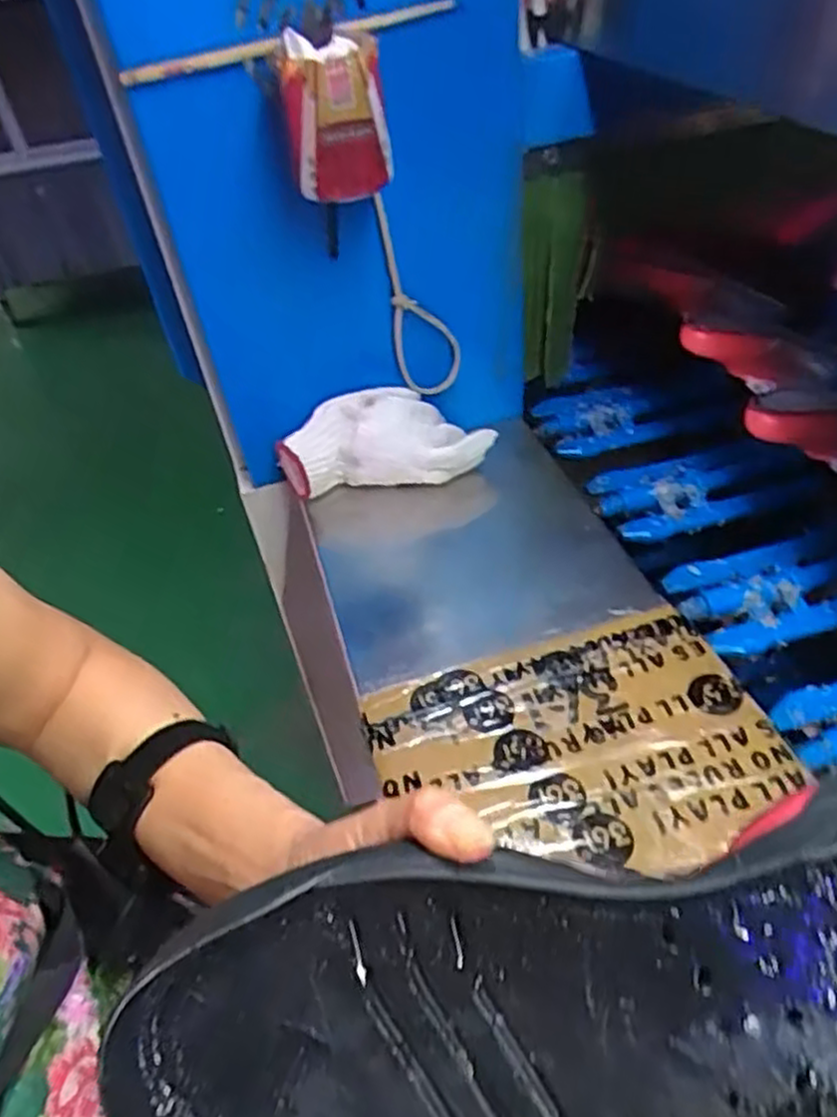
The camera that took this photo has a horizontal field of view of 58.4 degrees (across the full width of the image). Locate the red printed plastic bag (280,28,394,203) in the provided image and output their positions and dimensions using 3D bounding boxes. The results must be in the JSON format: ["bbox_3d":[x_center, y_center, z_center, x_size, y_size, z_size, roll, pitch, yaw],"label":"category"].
[{"bbox_3d":[-0.055,-0.294,0.499,0.067,0.086,0.061,-4,44,2],"label":"red printed plastic bag"}]

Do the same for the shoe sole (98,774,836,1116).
[{"bbox_3d":[0.066,0.135,0.222,0.307,0.108,0.026,-12,-1,7],"label":"shoe sole"}]

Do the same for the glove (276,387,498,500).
[{"bbox_3d":[-0.031,-0.106,0.674,0.189,0.072,0.066,-8,44,-2],"label":"glove"}]

